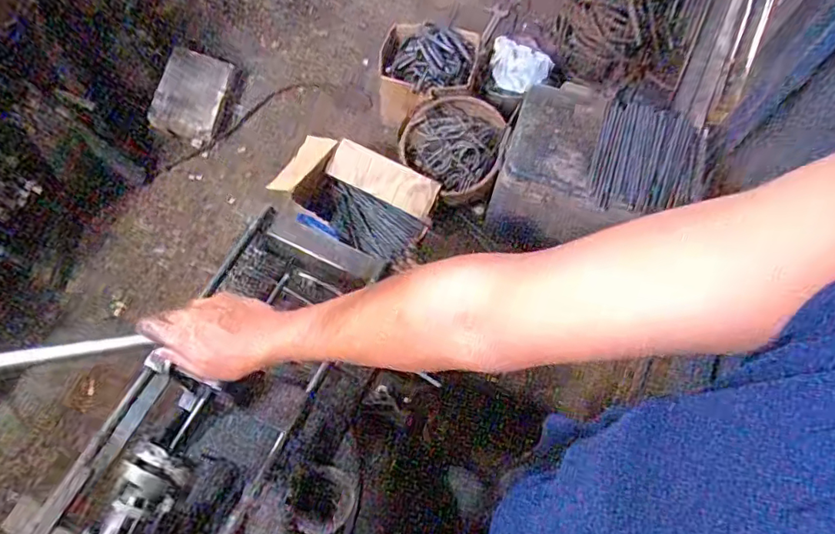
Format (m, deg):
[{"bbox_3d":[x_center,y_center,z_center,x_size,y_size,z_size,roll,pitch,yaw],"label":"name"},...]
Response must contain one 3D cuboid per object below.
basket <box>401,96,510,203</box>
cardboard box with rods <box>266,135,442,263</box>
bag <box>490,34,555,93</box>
[{"bbox_3d":[0.105,-0.357,1.607,0.299,0.116,0.331,18,83,11],"label":"basket"},{"bbox_3d":[-0.184,-0.191,1.552,0.455,0.192,0.264,15,66,3],"label":"cardboard box with rods"},{"bbox_3d":[0.326,-0.648,1.728,0.203,0.089,0.153,22,67,6],"label":"bag"}]

